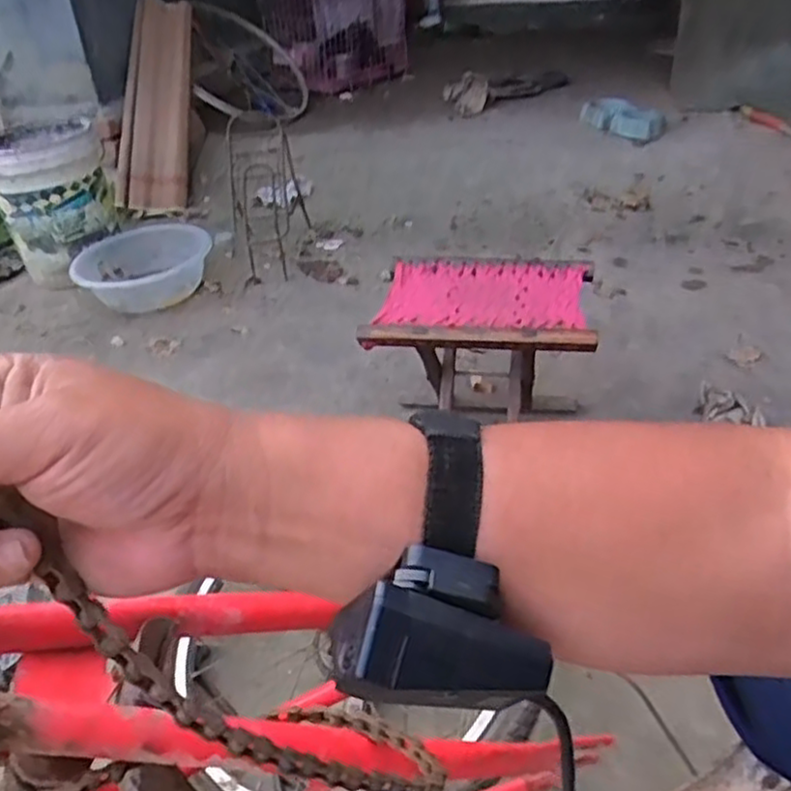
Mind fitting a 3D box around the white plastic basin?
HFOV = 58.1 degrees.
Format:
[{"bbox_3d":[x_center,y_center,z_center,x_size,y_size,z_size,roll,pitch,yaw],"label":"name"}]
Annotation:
[{"bbox_3d":[-0.657,-0.328,1.833,0.313,0.133,0.293,-4,35,3],"label":"white plastic basin"}]

